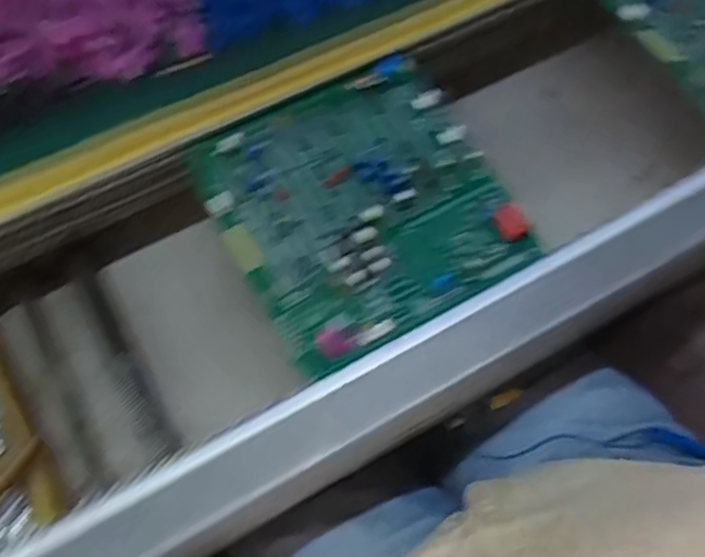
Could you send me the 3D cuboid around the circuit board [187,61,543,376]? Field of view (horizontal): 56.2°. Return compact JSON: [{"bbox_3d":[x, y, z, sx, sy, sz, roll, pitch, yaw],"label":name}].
[{"bbox_3d":[0.006,-0.052,0.437,0.178,0.023,0.178,-27,72,-11],"label":"circuit board"}]

